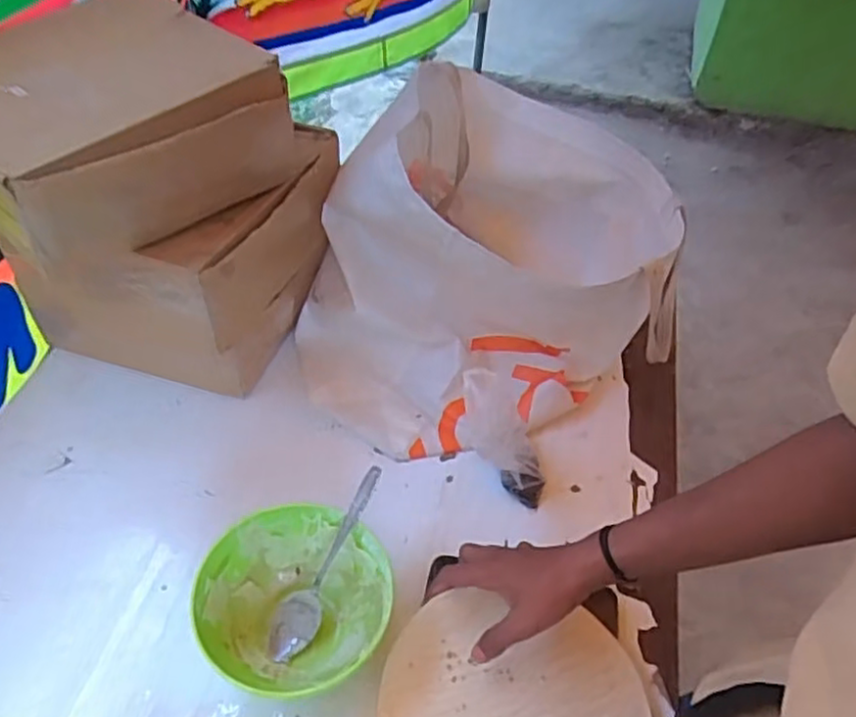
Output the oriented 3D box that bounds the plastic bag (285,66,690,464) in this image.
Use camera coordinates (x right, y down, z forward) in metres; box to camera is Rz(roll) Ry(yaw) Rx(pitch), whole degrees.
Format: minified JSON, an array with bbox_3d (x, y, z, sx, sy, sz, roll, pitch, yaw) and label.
[{"bbox_3d":[0.066,-0.095,0.754,0.343,0.275,0.361,35,54,24],"label":"plastic bag"}]

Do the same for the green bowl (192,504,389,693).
[{"bbox_3d":[-0.108,0.198,0.566,0.147,0.079,0.134,3,48,-3],"label":"green bowl"}]

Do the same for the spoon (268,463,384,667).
[{"bbox_3d":[-0.084,0.168,0.586,0.033,0.175,0.027,28,5,23],"label":"spoon"}]

